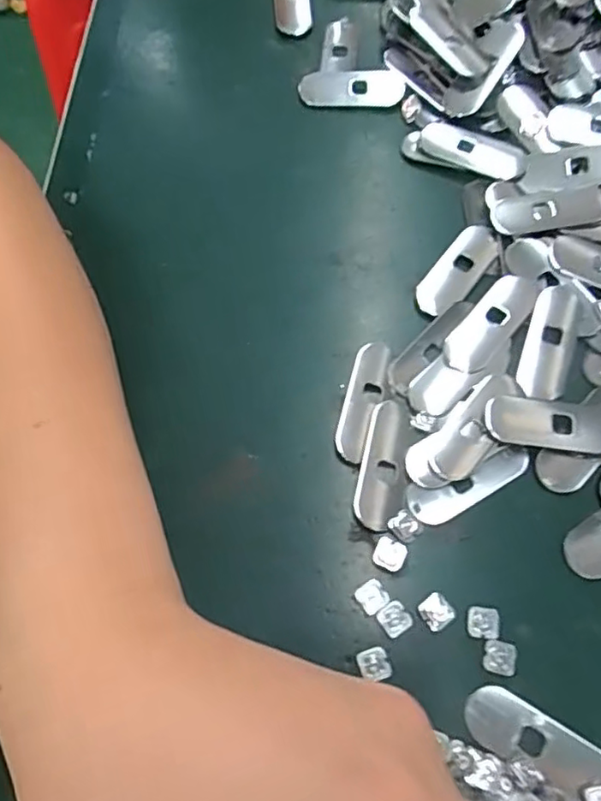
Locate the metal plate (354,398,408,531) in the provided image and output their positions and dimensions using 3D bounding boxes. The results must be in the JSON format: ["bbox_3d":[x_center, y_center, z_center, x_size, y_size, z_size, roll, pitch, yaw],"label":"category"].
[{"bbox_3d":[0.032,0.025,0.235,0.018,0.004,0.049,13,69,6],"label":"metal plate"}]

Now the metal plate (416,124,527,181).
[{"bbox_3d":[0.079,-0.116,0.287,0.049,0.004,0.018,27,71,12],"label":"metal plate"}]

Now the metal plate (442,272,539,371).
[{"bbox_3d":[0.080,-0.033,0.253,0.018,0.004,0.051,39,74,15],"label":"metal plate"}]

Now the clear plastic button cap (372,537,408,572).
[{"bbox_3d":[0.032,0.055,0.222,0.011,0.004,0.010,26,71,11],"label":"clear plastic button cap"}]

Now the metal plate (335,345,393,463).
[{"bbox_3d":[0.025,0.000,0.244,0.014,0.004,0.051,17,69,8],"label":"metal plate"}]

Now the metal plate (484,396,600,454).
[{"bbox_3d":[0.096,0.009,0.237,0.049,0.004,0.019,5,68,3],"label":"metal plate"}]

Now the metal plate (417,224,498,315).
[{"bbox_3d":[0.069,-0.057,0.268,0.019,0.006,0.047,39,74,15],"label":"metal plate"}]

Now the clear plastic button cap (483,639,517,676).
[{"bbox_3d":[0.068,0.087,0.209,0.011,0.004,0.010,10,68,6],"label":"clear plastic button cap"}]

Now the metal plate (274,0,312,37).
[{"bbox_3d":[-0.004,-0.215,0.330,0.020,0.005,0.047,-5,68,-1],"label":"metal plate"}]

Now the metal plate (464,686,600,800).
[{"bbox_3d":[0.076,0.111,0.199,0.046,0.004,0.019,29,71,12],"label":"metal plate"}]

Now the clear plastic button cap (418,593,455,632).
[{"bbox_3d":[0.048,0.073,0.215,0.011,0.004,0.011,-36,71,-12],"label":"clear plastic button cap"}]

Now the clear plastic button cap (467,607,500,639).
[{"bbox_3d":[0.063,0.077,0.213,0.011,0.004,0.010,5,68,3],"label":"clear plastic button cap"}]

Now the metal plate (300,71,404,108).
[{"bbox_3d":[0.025,-0.155,0.306,0.051,0.004,0.019,2,68,2],"label":"metal plate"}]

